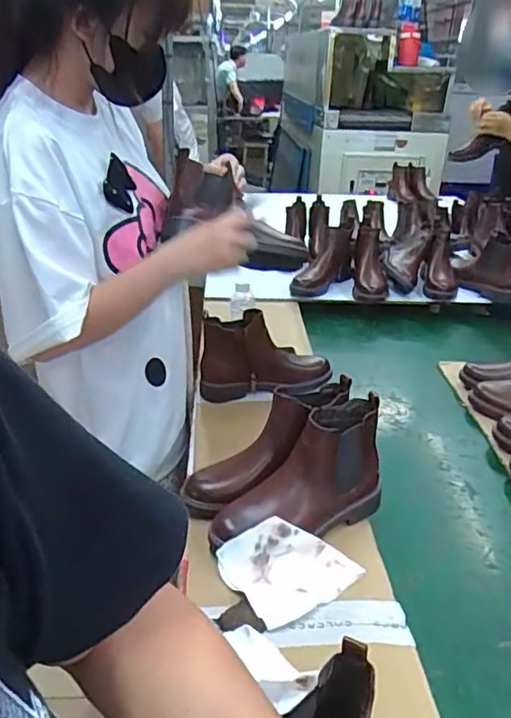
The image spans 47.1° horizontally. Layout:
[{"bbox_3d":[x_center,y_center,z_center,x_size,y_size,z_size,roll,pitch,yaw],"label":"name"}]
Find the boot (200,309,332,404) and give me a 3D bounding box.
[{"bbox_3d":[0.020,-0.002,1.128,0.253,0.156,0.084,0,26,-3],"label":"boot"}]

